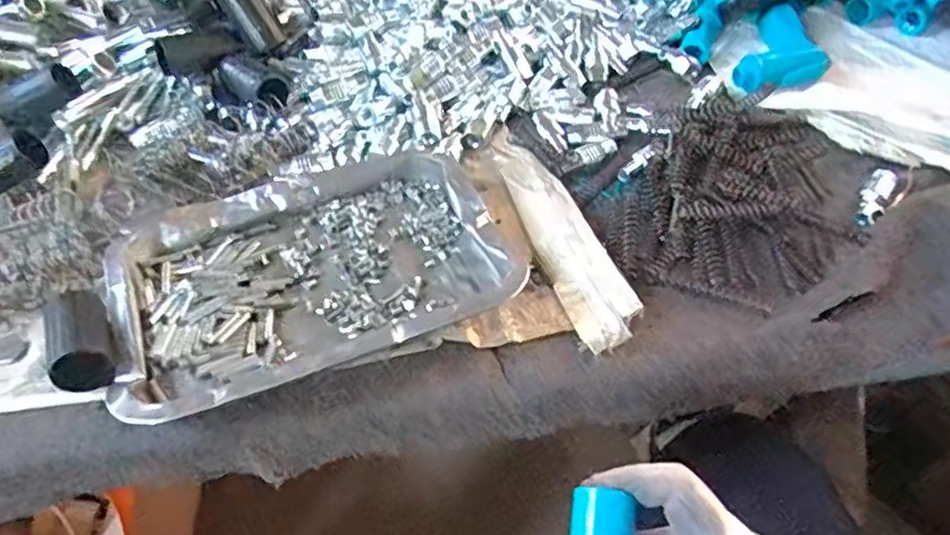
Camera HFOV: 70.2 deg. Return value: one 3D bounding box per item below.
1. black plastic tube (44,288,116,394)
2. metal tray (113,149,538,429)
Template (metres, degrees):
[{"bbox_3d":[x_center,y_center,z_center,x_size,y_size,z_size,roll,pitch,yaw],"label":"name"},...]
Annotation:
[{"bbox_3d":[-0.234,0.045,0.403,0.033,0.027,0.064,-20,48,-17],"label":"black plastic tube"},{"bbox_3d":[-0.107,-0.003,0.449,0.247,0.028,0.184,-20,48,-17],"label":"metal tray"}]

